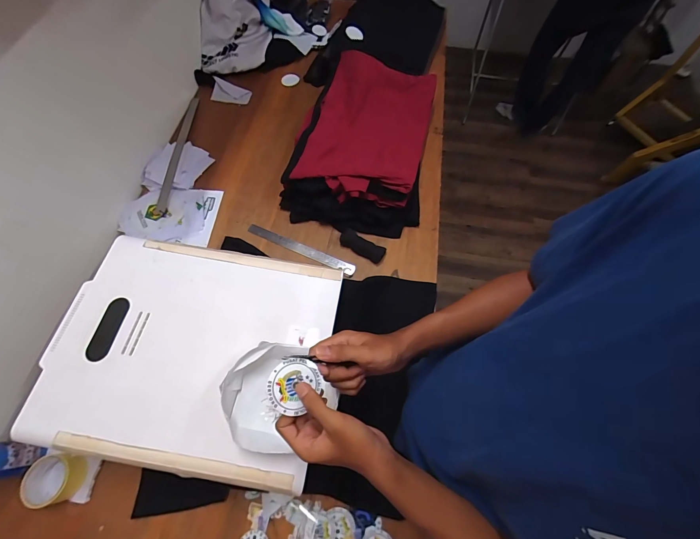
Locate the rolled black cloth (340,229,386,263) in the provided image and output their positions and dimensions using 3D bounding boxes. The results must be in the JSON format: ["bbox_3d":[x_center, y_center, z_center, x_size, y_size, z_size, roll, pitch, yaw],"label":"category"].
[{"bbox_3d":[0.034,-0.068,0.852,0.128,0.024,0.053,28,68,12],"label":"rolled black cloth"}]

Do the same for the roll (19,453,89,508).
[{"bbox_3d":[-0.588,0.417,0.623,0.094,0.040,0.086,0,65,0],"label":"roll"}]

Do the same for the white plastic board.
[{"bbox_3d":[-0.295,0.140,0.587,0.493,0.022,0.399,10,65,3],"label":"white plastic board"}]

